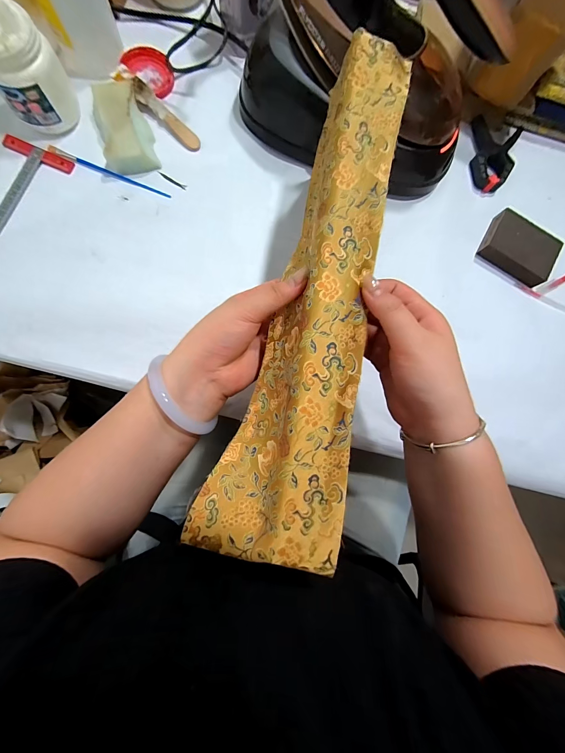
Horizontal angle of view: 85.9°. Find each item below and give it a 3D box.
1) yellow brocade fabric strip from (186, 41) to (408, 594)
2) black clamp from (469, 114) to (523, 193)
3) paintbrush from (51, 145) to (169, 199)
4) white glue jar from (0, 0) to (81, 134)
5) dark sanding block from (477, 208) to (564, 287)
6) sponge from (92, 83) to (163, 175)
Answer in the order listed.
[{"bbox_3d":[0.029,-0.072,0.258,0.102,0.061,0.425,14,84,-4],"label":"yellow brocade fabric strip"},{"bbox_3d":[0.309,-0.329,0.451,0.068,0.020,0.102,17,82,-4],"label":"black clamp"},{"bbox_3d":[-0.226,-0.268,0.400,0.163,0.006,0.008,20,82,-3],"label":"paintbrush"},{"bbox_3d":[-0.294,-0.351,0.351,0.072,0.093,0.073,1,84,-6],"label":"white glue jar"},{"bbox_3d":[0.341,-0.184,0.436,0.099,0.027,0.065,34,81,-1],"label":"dark sanding block"},{"bbox_3d":[-0.204,-0.318,0.390,0.064,0.031,0.102,-20,86,-8],"label":"sponge"}]

